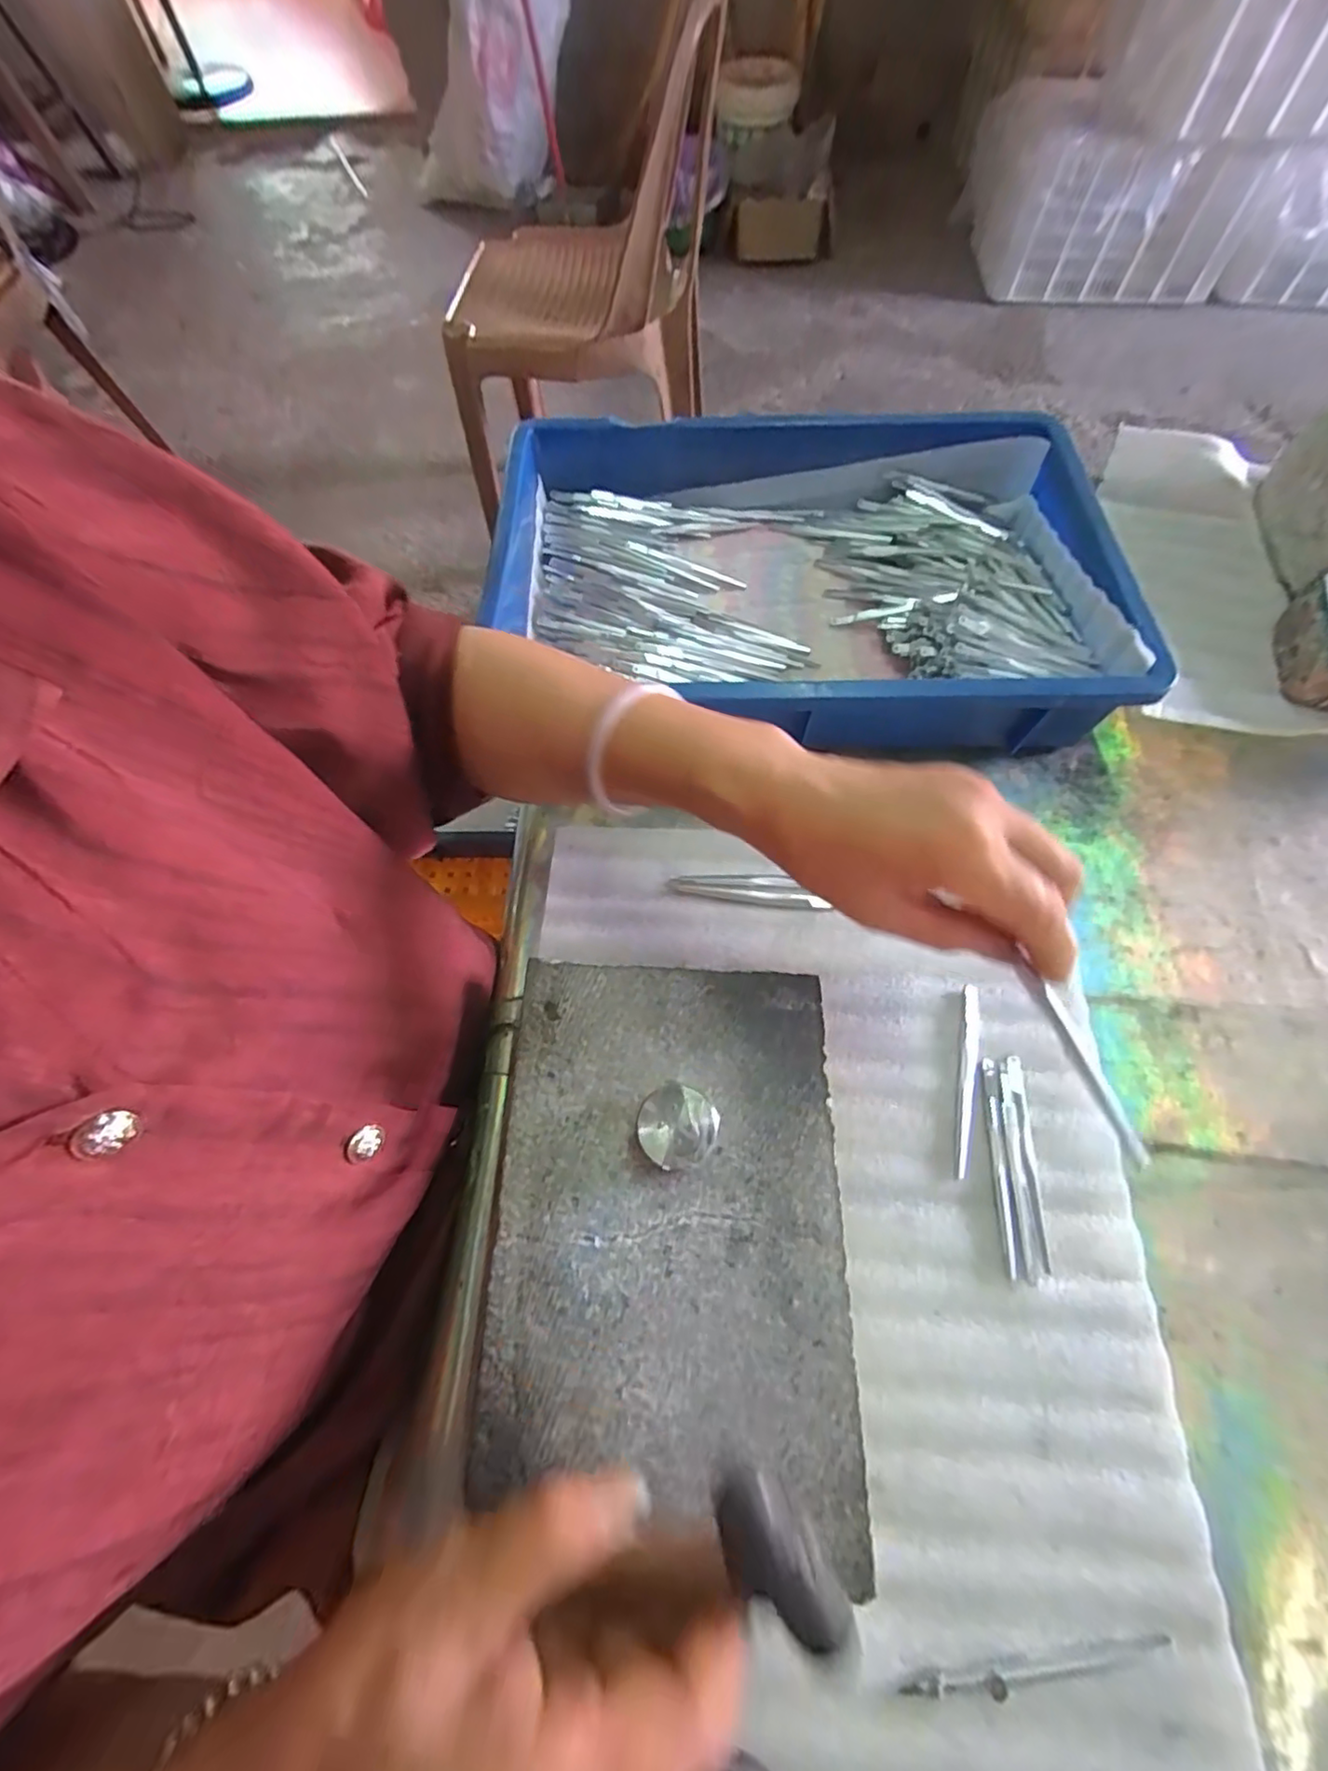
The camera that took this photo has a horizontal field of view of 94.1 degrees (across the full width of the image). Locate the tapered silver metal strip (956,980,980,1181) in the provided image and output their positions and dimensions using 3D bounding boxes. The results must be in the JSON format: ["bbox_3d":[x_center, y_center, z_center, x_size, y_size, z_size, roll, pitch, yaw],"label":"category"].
[{"bbox_3d":[0.169,0.105,0.340,0.010,0.004,0.102,13,66,6],"label":"tapered silver metal strip"}]

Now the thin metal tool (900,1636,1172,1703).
[{"bbox_3d":[0.148,0.309,0.242,0.107,0.005,0.007,-6,66,-3],"label":"thin metal tool"}]

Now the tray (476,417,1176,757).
[{"bbox_3d":[0.096,-0.228,0.456,0.435,0.073,0.282,2,66,1],"label":"tray"}]

